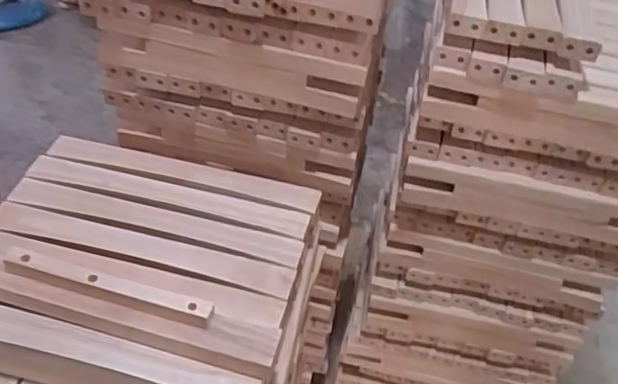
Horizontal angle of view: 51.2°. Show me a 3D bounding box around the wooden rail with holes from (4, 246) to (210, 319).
[{"bbox_3d":[-0.213,0.096,0.679,0.231,0.016,0.018,16,43,9],"label":"wooden rail with holes"}]

